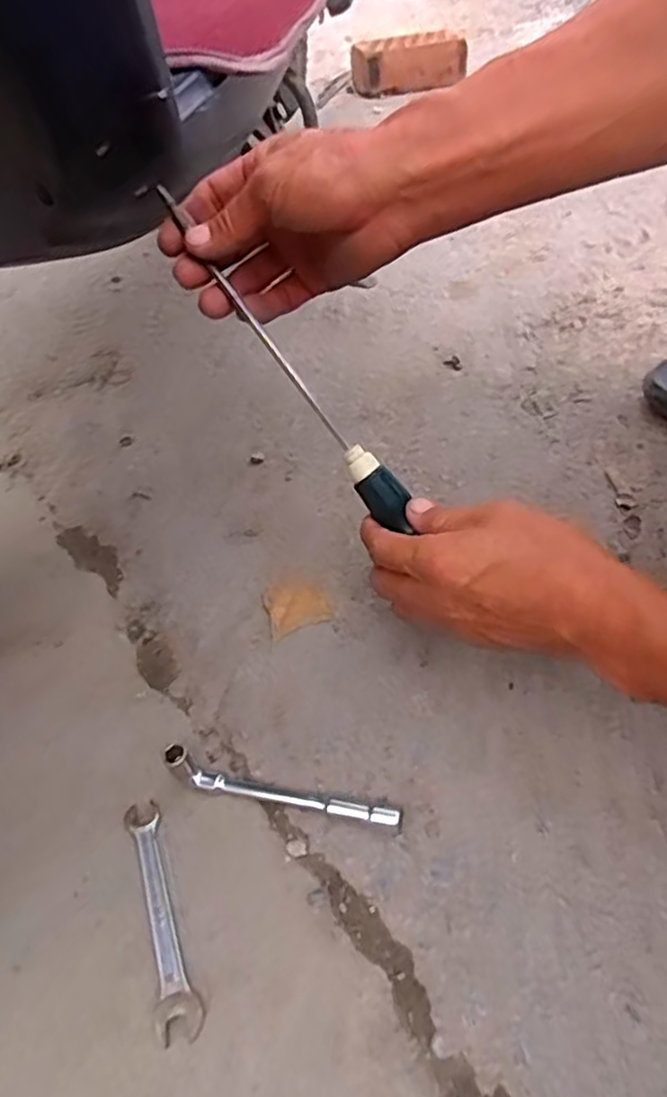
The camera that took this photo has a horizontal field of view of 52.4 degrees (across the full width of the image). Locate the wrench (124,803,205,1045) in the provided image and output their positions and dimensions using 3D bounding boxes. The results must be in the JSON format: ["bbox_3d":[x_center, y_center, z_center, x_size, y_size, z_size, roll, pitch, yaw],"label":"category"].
[{"bbox_3d":[-0.091,0.187,0.351,0.021,0.006,0.119,-18,47,-13],"label":"wrench"}]

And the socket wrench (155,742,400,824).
[{"bbox_3d":[-0.035,0.138,0.388,0.148,0.017,0.022,12,48,16],"label":"socket wrench"}]

